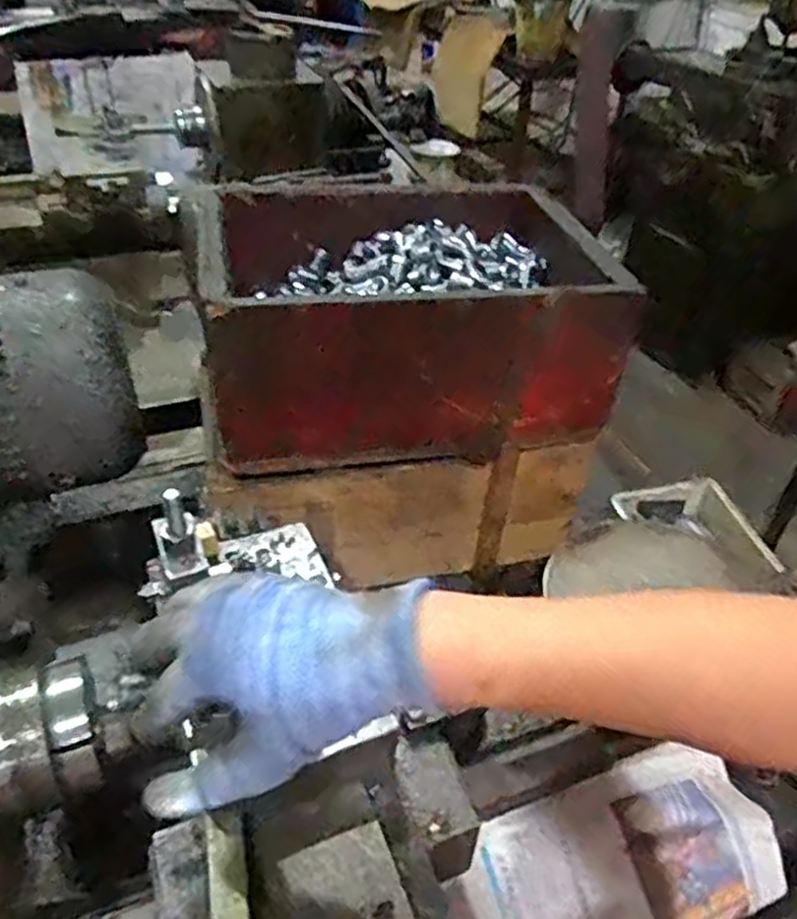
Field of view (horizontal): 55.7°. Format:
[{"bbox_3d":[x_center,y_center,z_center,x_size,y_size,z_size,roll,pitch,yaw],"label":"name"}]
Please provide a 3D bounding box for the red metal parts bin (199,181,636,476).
[{"bbox_3d":[0.005,-0.133,0.696,0.341,0.156,0.236,-6,39,-11],"label":"red metal parts bin"}]

